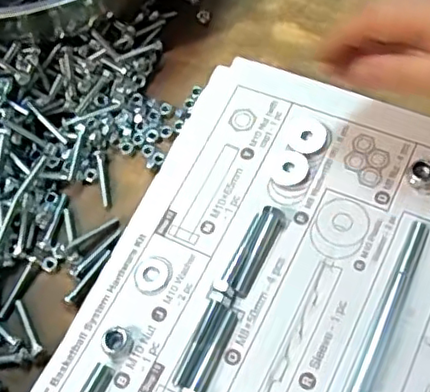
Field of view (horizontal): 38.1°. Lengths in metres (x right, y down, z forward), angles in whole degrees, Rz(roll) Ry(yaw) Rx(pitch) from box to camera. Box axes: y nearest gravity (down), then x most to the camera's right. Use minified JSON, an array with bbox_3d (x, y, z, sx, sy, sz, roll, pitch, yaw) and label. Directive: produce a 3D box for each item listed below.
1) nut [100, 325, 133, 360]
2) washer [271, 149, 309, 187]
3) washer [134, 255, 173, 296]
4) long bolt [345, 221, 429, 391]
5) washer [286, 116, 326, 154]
[{"bbox_3d":[-0.056,0.080,0.349,0.018,0.008,0.017,-3,61,5],"label":"nut"},{"bbox_3d":[0.046,-0.017,0.386,0.021,0.004,0.024,-22,61,-5],"label":"washer"},{"bbox_3d":[-0.037,0.046,0.369,0.023,0.004,0.023,-3,61,5],"label":"washer"},{"bbox_3d":[0.084,0.080,0.330,0.015,0.011,0.150,19,66,17],"label":"long bolt"},{"bbox_3d":[0.057,-0.039,0.393,0.024,0.004,0.026,-3,61,5],"label":"washer"}]

